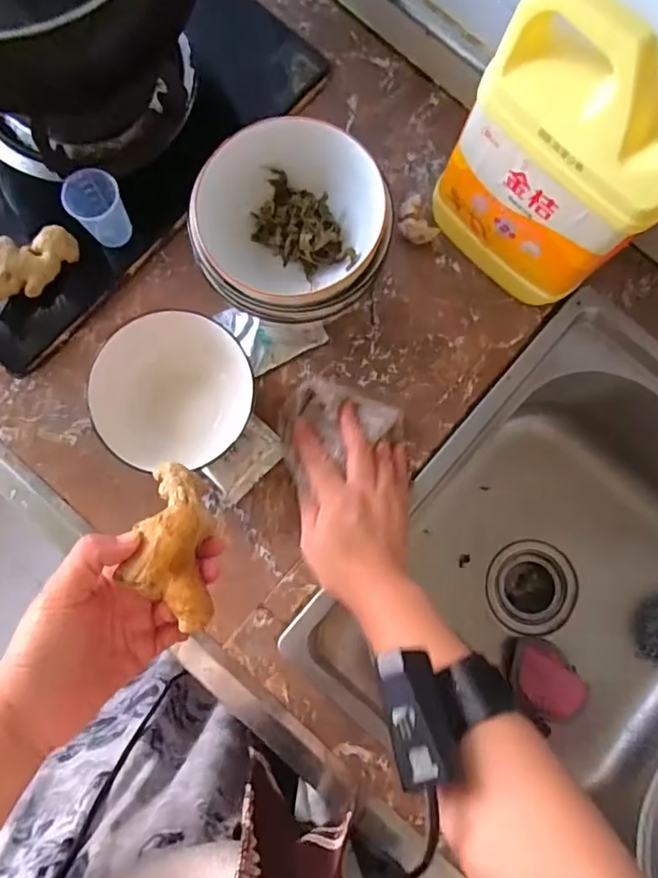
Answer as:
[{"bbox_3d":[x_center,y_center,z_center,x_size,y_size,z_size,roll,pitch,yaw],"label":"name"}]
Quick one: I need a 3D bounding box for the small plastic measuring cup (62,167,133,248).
[{"bbox_3d":[-0.192,-0.193,0.461,0.041,0.062,0.034,-43,86,-7],"label":"small plastic measuring cup"}]

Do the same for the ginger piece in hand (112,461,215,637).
[{"bbox_3d":[-0.094,0.061,0.323,0.044,0.023,0.096,-5,66,-3],"label":"ginger piece in hand"}]

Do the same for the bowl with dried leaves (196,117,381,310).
[{"bbox_3d":[-0.030,-0.160,0.427,0.131,0.078,0.130,0,83,-2],"label":"bowl with dried leaves"}]

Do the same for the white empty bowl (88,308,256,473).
[{"bbox_3d":[-0.125,-0.041,0.449,0.118,0.063,0.122,0,83,-2],"label":"white empty bowl"}]

